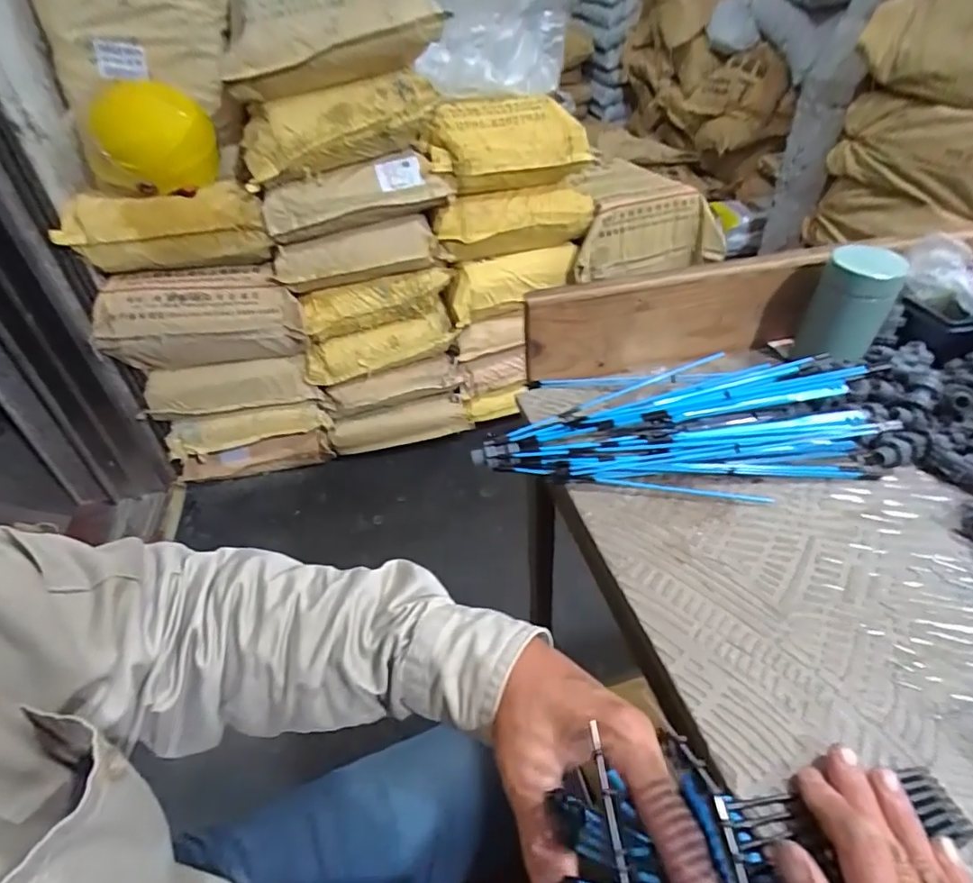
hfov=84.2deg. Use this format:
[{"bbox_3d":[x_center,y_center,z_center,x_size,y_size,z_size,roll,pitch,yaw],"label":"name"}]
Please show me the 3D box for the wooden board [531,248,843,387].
[{"bbox_3d":[0.187,-0.122,0.545,0.301,0.105,0.019,-11,40,-9],"label":"wooden board"}]

